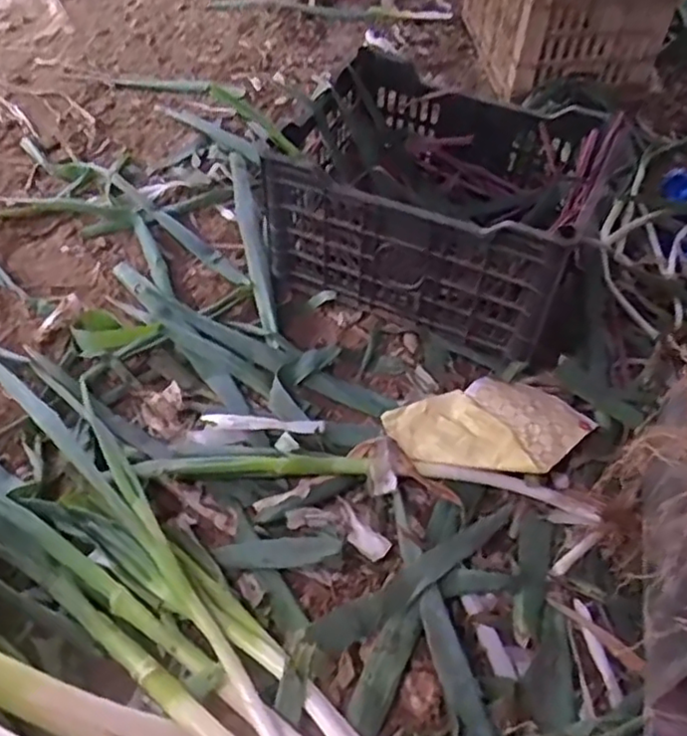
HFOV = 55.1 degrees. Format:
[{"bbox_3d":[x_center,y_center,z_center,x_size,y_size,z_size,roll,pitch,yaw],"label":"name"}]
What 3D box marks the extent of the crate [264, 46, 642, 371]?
[{"bbox_3d":[0.157,-0.262,1.083,0.461,0.266,0.334,22,55,14],"label":"crate"}]

